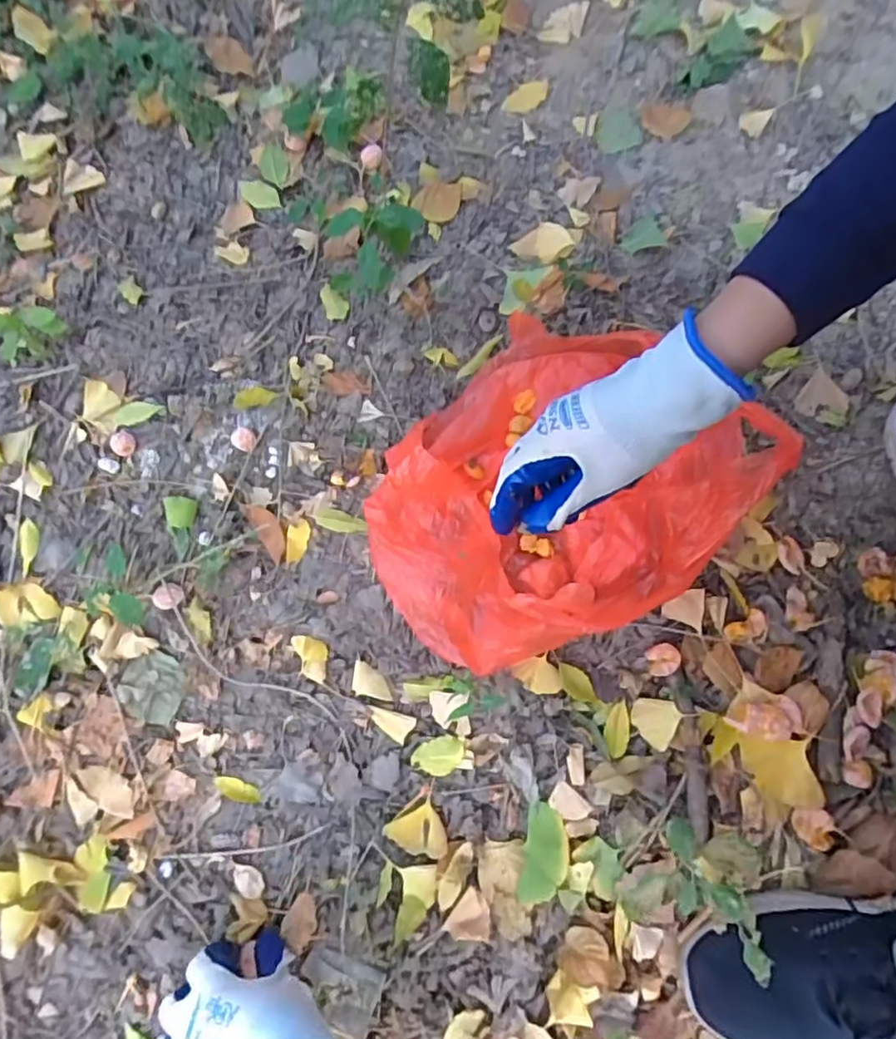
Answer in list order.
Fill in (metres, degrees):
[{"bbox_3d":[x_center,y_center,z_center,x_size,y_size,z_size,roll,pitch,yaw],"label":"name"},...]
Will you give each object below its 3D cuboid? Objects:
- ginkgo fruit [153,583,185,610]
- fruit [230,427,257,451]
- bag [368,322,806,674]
[{"bbox_3d":[-0.239,0.066,0.545,0.027,0.015,0.019,-23,74,-4],"label":"ginkgo fruit"},{"bbox_3d":[-0.185,-0.073,0.576,0.021,0.015,0.022,-1,74,2],"label":"fruit"},{"bbox_3d":[0.076,-0.027,0.511,0.289,0.100,0.246,-39,76,-9],"label":"bag"}]

